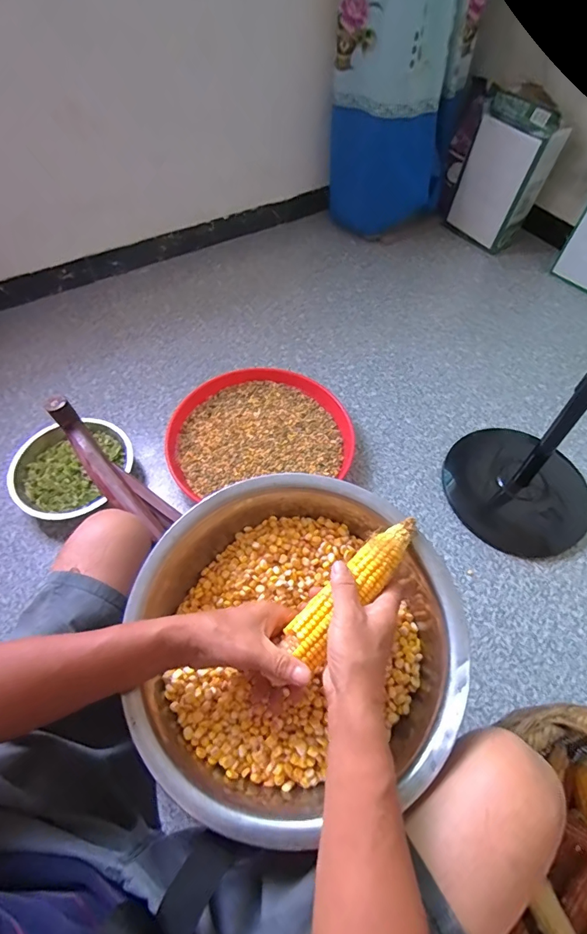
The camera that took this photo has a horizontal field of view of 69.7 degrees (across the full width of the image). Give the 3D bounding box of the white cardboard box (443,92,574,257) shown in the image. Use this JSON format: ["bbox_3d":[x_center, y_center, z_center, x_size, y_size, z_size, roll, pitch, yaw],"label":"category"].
[{"bbox_3d":[0.748,-1.042,1.531,0.116,0.442,0.282,-28,62,-19],"label":"white cardboard box"}]

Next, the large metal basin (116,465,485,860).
[{"bbox_3d":[0.001,0.175,0.453,0.326,0.093,0.325,1,57,-2],"label":"large metal basin"}]

